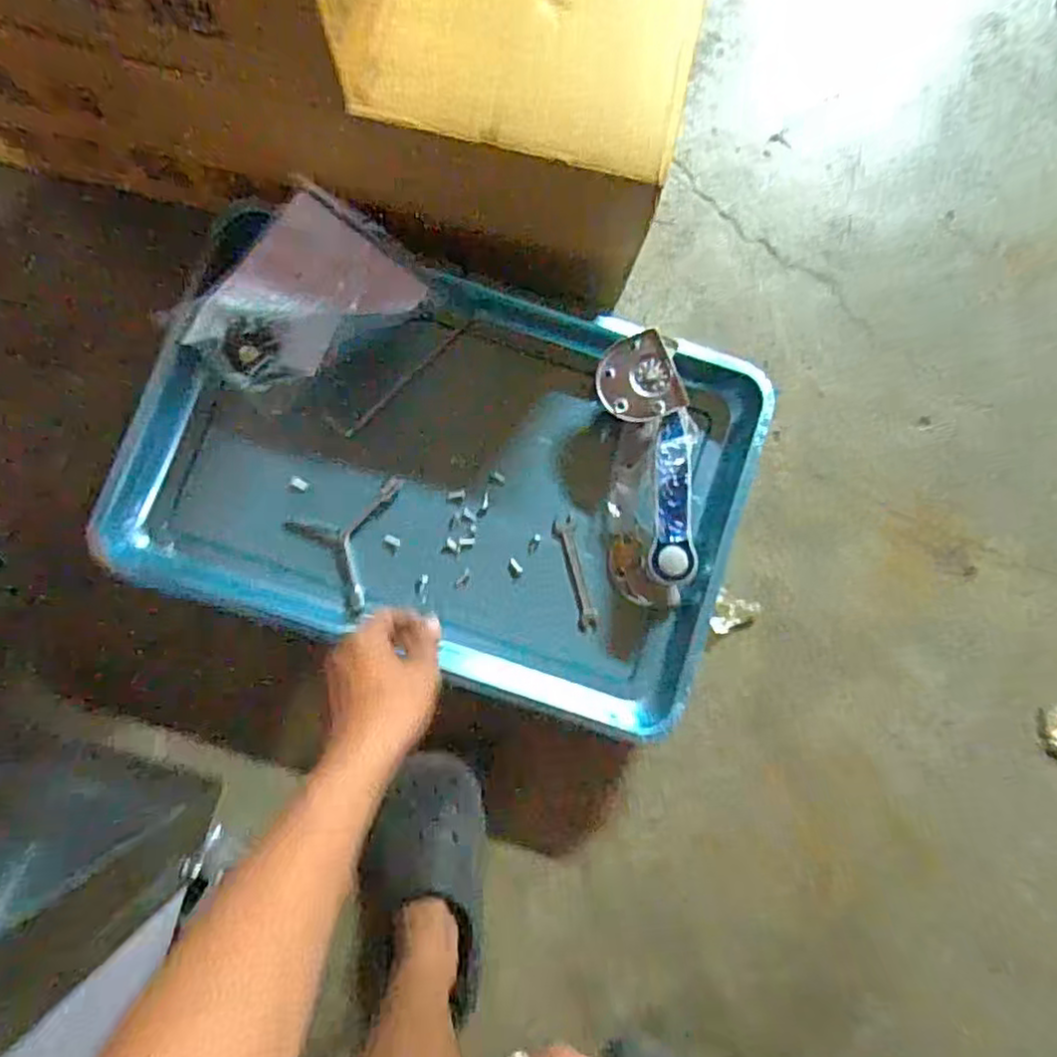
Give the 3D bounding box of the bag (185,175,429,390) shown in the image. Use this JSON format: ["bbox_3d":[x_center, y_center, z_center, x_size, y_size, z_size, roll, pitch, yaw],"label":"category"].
[{"bbox_3d":[-0.212,-0.206,0.671,0.151,0.076,0.195,40,84,1],"label":"bag"}]

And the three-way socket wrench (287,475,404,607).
[{"bbox_3d":[-0.165,0.020,0.694,0.121,0.013,0.107,-24,86,-5],"label":"three-way socket wrench"}]

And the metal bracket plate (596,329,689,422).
[{"bbox_3d":[0.105,-0.144,0.672,0.074,0.005,0.082,-21,84,11],"label":"metal bracket plate"}]

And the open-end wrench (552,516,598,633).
[{"bbox_3d":[0.048,0.047,0.711,0.023,0.005,0.116,-13,85,-4],"label":"open-end wrench"}]

